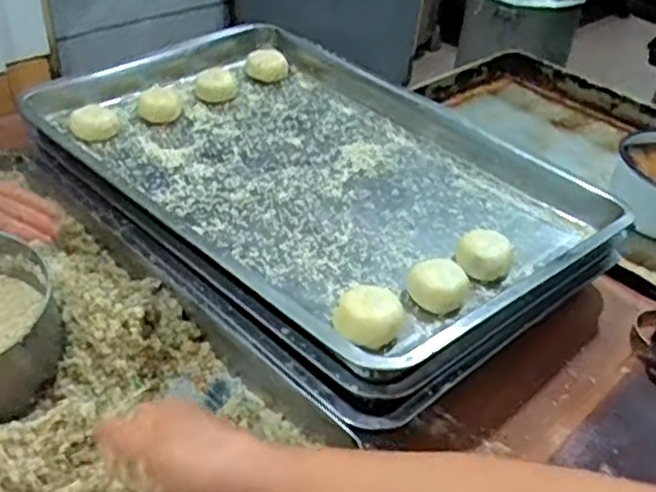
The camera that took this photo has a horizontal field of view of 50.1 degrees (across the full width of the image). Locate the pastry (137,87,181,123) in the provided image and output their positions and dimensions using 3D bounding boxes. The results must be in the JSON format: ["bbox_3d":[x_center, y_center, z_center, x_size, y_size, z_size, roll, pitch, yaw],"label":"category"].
[{"bbox_3d":[-0.208,-0.173,0.863,0.050,0.029,0.050,-6,39,-14],"label":"pastry"}]

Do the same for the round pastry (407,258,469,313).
[{"bbox_3d":[0.096,0.037,0.615,0.050,0.036,0.050,3,37,-2],"label":"round pastry"}]

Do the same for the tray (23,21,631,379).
[{"bbox_3d":[-0.028,-0.098,0.768,0.398,0.055,0.603,-28,48,-35],"label":"tray"}]

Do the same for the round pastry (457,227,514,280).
[{"bbox_3d":[0.147,0.012,0.661,0.050,0.030,0.053,3,37,-2],"label":"round pastry"}]

